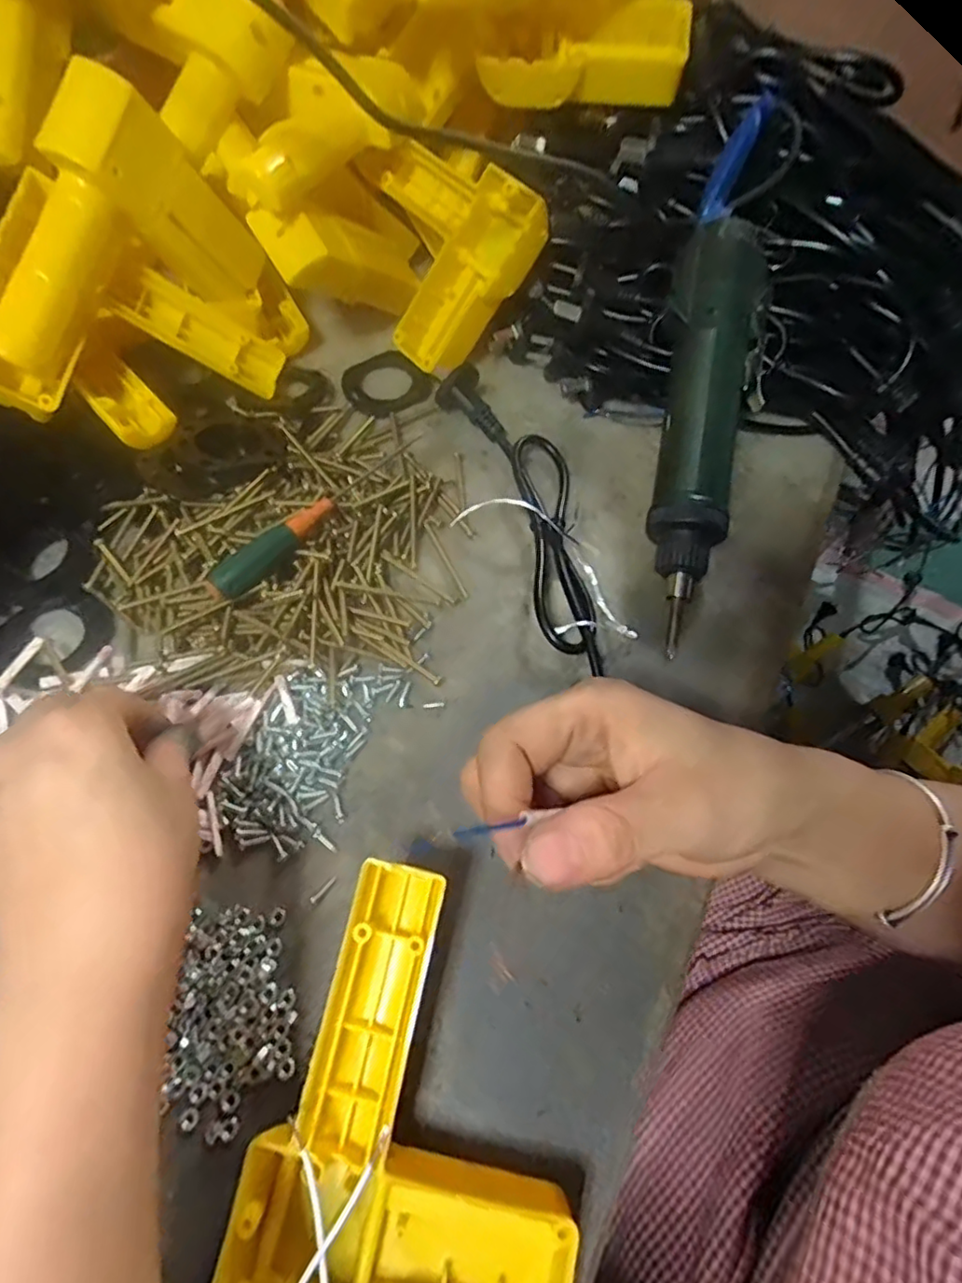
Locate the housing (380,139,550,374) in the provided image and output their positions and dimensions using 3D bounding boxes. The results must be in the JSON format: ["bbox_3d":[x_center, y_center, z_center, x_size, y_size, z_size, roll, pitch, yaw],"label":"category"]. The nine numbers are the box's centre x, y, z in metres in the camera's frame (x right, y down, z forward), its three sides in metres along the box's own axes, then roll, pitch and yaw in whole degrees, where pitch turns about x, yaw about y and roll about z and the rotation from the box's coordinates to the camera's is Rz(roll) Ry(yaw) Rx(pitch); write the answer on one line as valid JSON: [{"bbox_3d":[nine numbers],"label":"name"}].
[{"bbox_3d":[-0.029,-0.252,0.397,0.123,0.030,0.115,48,114,17],"label":"housing"}]

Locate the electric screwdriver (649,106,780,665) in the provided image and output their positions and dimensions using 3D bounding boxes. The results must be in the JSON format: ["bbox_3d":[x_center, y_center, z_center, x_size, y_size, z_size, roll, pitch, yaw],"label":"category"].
[{"bbox_3d":[0.128,-0.149,0.340,0.047,0.032,0.295,9,85,1],"label":"electric screwdriver"}]

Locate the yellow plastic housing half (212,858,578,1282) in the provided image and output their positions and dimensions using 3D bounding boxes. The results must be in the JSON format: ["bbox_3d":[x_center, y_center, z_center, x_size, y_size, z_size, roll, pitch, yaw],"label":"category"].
[{"bbox_3d":[-0.018,0.167,0.226,0.115,0.041,0.142,12,64,3],"label":"yellow plastic housing half"}]

